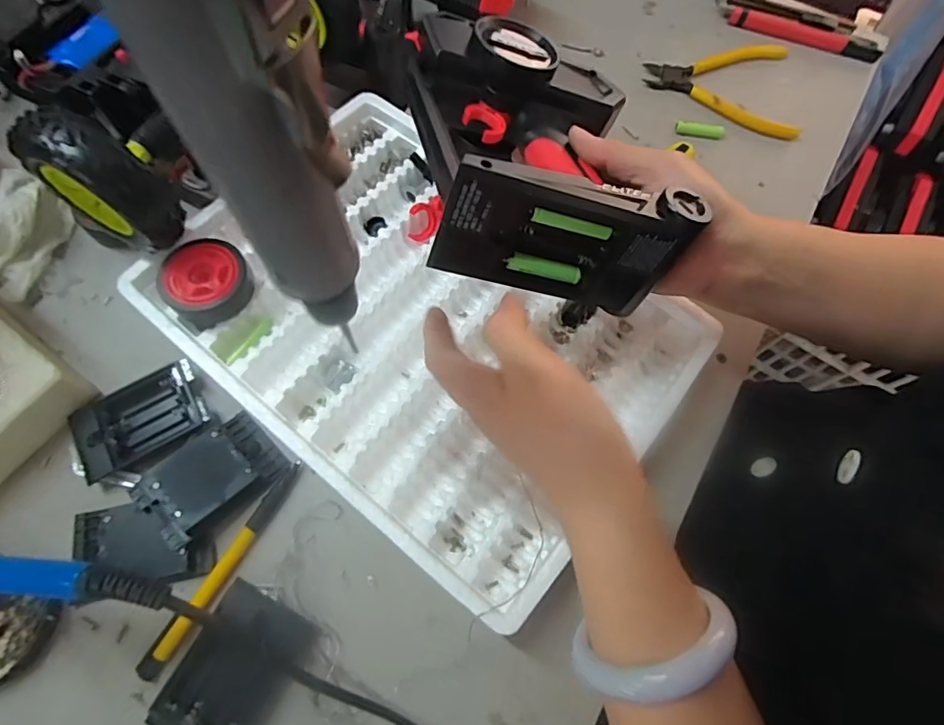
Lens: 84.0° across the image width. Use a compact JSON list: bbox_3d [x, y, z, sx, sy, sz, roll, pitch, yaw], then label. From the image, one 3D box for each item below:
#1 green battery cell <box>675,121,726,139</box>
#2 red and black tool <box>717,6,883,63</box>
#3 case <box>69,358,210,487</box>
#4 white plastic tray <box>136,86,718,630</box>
[{"bbox_3d":[0.211,-0.214,0.482,0.045,0.009,0.013,5,67,-1],"label":"green battery cell"},{"bbox_3d":[0.333,-0.337,0.535,0.159,0.013,0.018,22,68,6],"label":"red and black tool"},{"bbox_3d":[-0.224,0.042,0.354,0.086,0.016,0.060,-33,73,-15],"label":"case"},{"bbox_3d":[-0.034,-0.029,0.379,0.342,0.041,0.250,37,70,13],"label":"white plastic tray"}]

